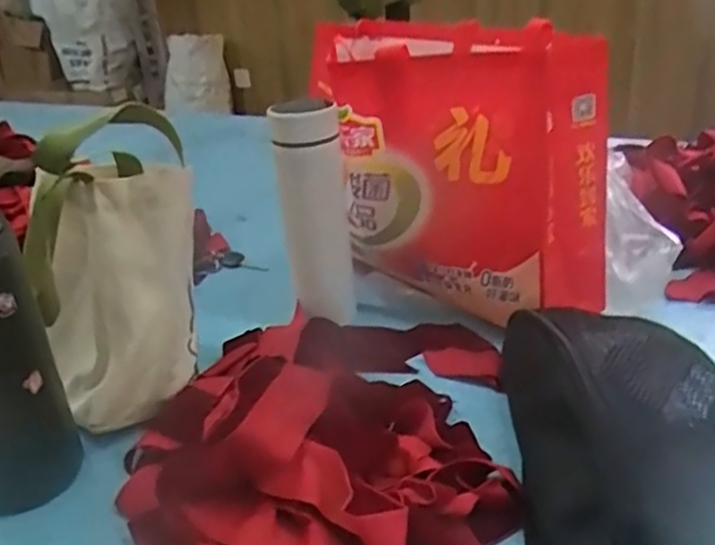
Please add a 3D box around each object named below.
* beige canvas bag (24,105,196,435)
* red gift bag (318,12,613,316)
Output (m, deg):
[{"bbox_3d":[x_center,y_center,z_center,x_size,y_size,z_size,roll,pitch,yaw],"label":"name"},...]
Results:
[{"bbox_3d":[-0.201,-0.006,0.589,0.135,0.238,0.170,-18,29,-22],"label":"beige canvas bag"},{"bbox_3d":[0.098,-0.083,0.648,0.247,0.270,0.099,10,31,31],"label":"red gift bag"}]

